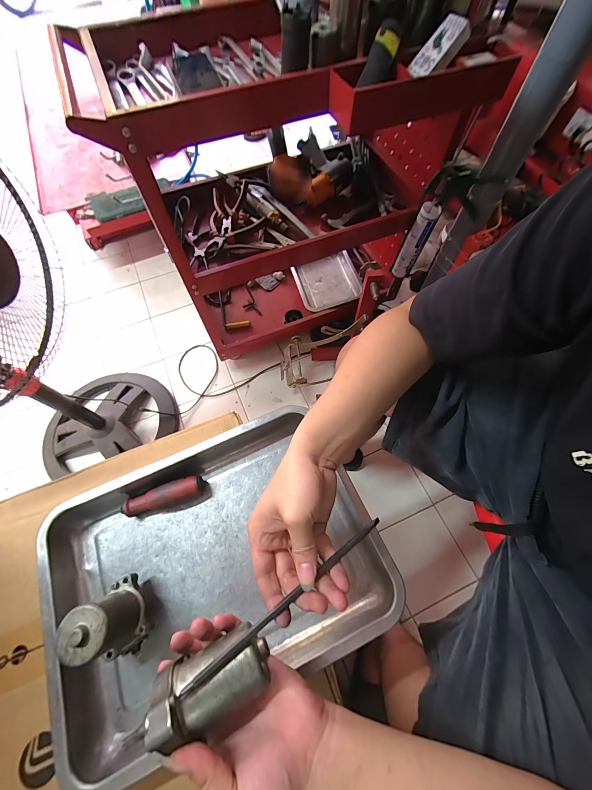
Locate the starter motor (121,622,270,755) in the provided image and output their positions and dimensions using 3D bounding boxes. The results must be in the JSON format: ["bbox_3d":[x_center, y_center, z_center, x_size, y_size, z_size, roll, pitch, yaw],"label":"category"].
[{"bbox_3d":[-0.070,0.243,0.250,0.096,0.063,0.050,-22,87,-18],"label":"starter motor"}]

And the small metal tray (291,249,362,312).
[{"bbox_3d":[0.114,-0.406,1.092,0.219,0.056,0.235,-12,66,-4],"label":"small metal tray"}]

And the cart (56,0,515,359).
[{"bbox_3d":[0.014,-0.491,0.814,0.684,0.655,0.485,-8,66,-3],"label":"cart"}]

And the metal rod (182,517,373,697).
[{"bbox_3d":[-0.001,0.180,0.269,0.212,0.010,0.009,-31,69,-21],"label":"metal rod"}]

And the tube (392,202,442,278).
[{"bbox_3d":[0.335,-0.428,0.849,0.059,0.210,0.053,25,69,12],"label":"tube"}]

